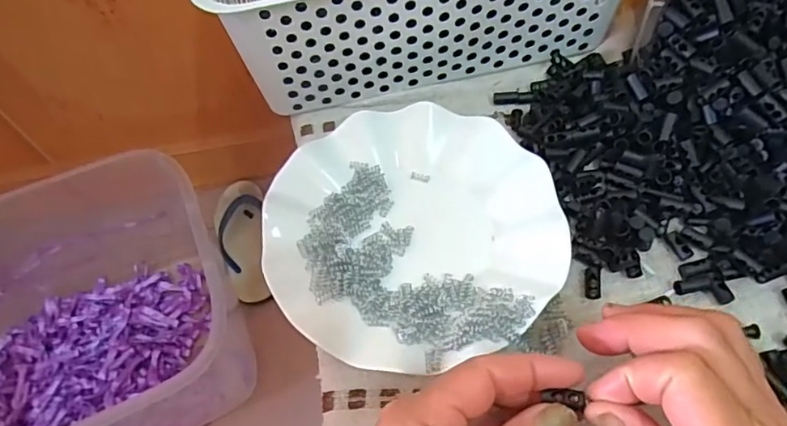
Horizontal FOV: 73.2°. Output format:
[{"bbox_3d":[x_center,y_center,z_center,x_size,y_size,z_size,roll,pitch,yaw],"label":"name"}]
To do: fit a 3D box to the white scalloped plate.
[{"bbox_3d":[0.012,0.008,0.340,0.178,0.024,0.178,-2,60,3],"label":"white scalloped plate"}]

